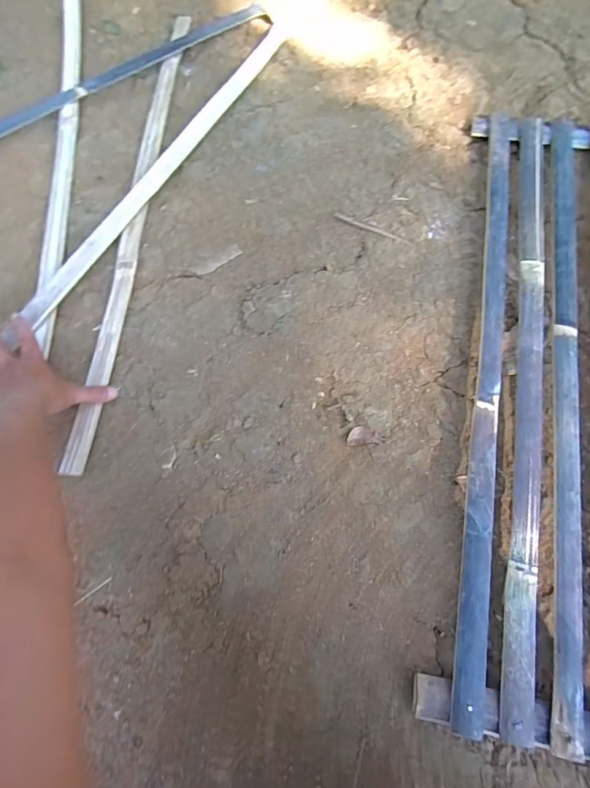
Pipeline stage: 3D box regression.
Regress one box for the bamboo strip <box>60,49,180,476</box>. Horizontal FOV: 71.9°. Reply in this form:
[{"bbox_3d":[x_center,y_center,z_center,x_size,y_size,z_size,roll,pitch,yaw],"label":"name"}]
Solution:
[{"bbox_3d":[-0.258,-0.275,0.653,0.034,0.018,0.798,3,71,1],"label":"bamboo strip"}]

